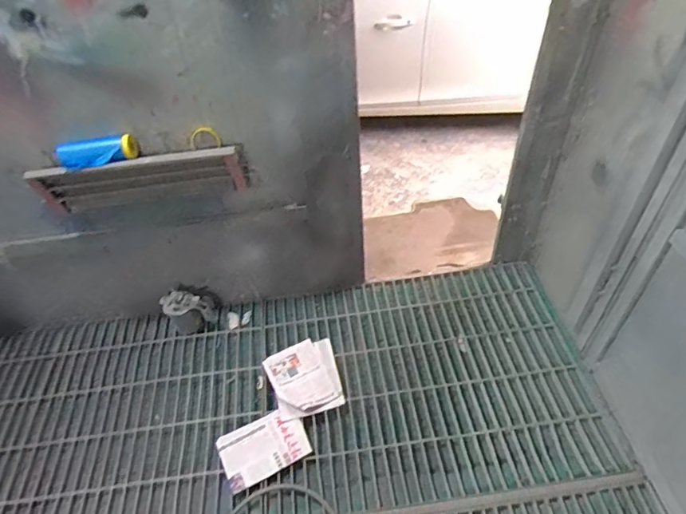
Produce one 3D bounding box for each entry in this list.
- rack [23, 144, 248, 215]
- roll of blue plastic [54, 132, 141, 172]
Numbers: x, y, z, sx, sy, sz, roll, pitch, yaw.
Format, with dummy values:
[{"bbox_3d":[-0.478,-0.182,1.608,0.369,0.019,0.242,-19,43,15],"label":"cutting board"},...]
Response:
[{"bbox_3d":[-0.653,-0.257,1.528,0.665,0.197,0.086,-10,45,-4],"label":"rack"},{"bbox_3d":[-0.751,-0.320,1.425,0.239,0.097,0.075,-11,45,-5],"label":"roll of blue plastic"}]

